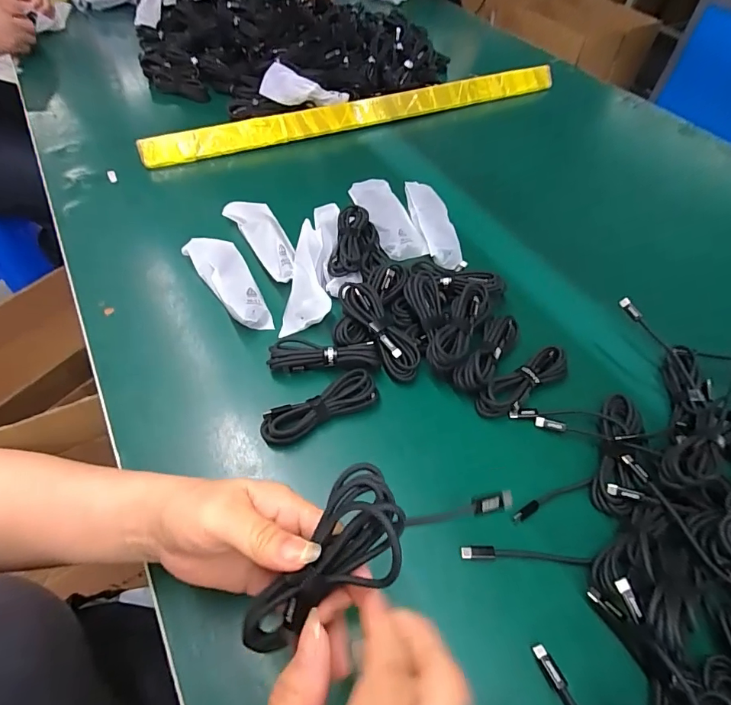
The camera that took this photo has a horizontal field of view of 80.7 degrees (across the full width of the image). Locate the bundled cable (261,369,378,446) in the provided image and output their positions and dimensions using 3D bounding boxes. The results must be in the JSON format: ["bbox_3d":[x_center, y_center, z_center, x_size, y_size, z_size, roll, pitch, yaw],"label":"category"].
[{"bbox_3d":[-0.042,0.050,0.399,0.111,0.015,0.036,-24,58,-18],"label":"bundled cable"}]

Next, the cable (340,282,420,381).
[{"bbox_3d":[0.016,-0.025,0.438,0.039,0.021,0.115,-31,78,-22],"label":"cable"}]

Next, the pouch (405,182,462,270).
[{"bbox_3d":[0.087,-0.170,0.553,0.046,0.007,0.159,-8,55,-8],"label":"pouch"}]

